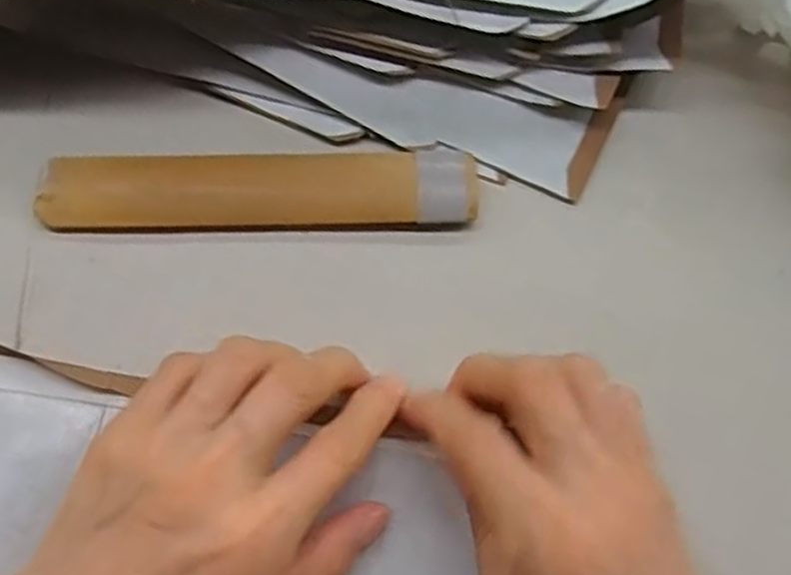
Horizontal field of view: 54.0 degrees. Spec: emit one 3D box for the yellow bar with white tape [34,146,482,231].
[{"bbox_3d":[-0.053,-0.040,0.310,0.170,0.008,0.030,0,75,0],"label":"yellow bar with white tape"}]

